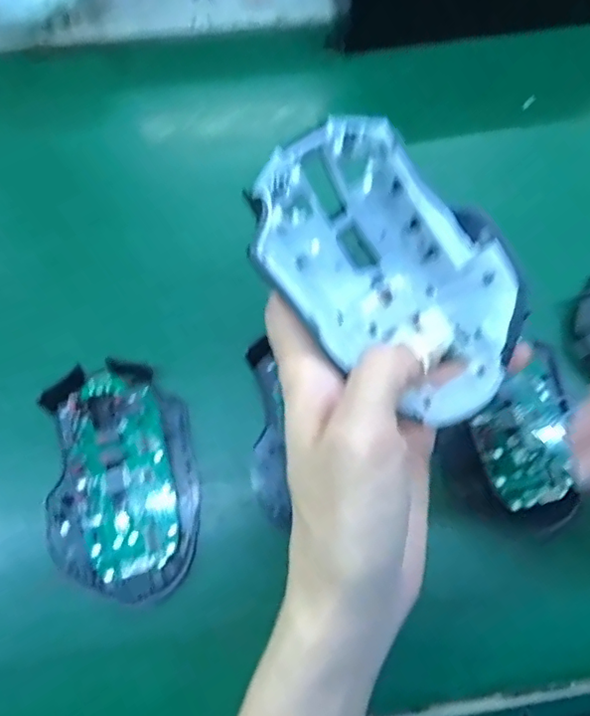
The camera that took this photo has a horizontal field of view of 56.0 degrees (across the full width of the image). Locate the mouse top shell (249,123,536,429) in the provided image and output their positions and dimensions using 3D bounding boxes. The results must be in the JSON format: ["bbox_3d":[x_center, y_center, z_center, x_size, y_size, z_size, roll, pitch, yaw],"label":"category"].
[{"bbox_3d":[0.033,-0.029,0.208,0.069,0.042,0.110,-41,80,-11],"label":"mouse top shell"}]

